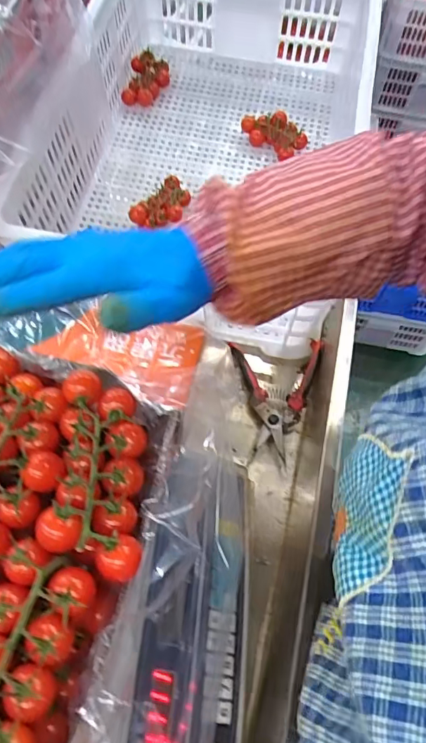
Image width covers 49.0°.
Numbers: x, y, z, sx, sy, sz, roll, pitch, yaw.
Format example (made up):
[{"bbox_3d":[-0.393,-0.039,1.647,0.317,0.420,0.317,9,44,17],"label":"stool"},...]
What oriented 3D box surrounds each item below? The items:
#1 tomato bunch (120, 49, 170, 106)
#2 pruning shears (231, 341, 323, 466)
[{"bbox_3d":[-0.117,-0.499,0.809,0.066,0.056,0.065,13,53,5],"label":"tomato bunch"},{"bbox_3d":[0.085,0.029,0.592,0.115,0.030,0.162,2,53,-3],"label":"pruning shears"}]

